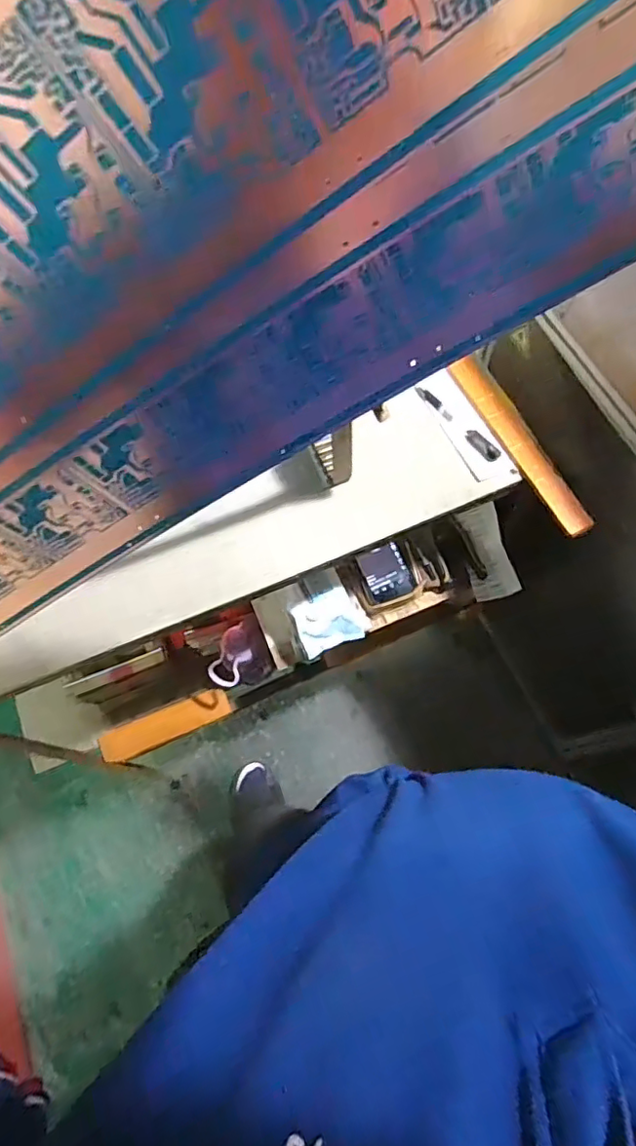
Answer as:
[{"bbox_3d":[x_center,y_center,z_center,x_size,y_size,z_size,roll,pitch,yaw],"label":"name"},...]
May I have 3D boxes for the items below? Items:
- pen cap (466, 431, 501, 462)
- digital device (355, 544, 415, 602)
[{"bbox_3d":[0.205,-0.159,0.712,0.020,0.007,0.051,-35,71,-10],"label":"pen cap"},{"bbox_3d":[0.104,0.001,0.877,0.068,0.018,0.082,-20,86,3],"label":"digital device"}]

